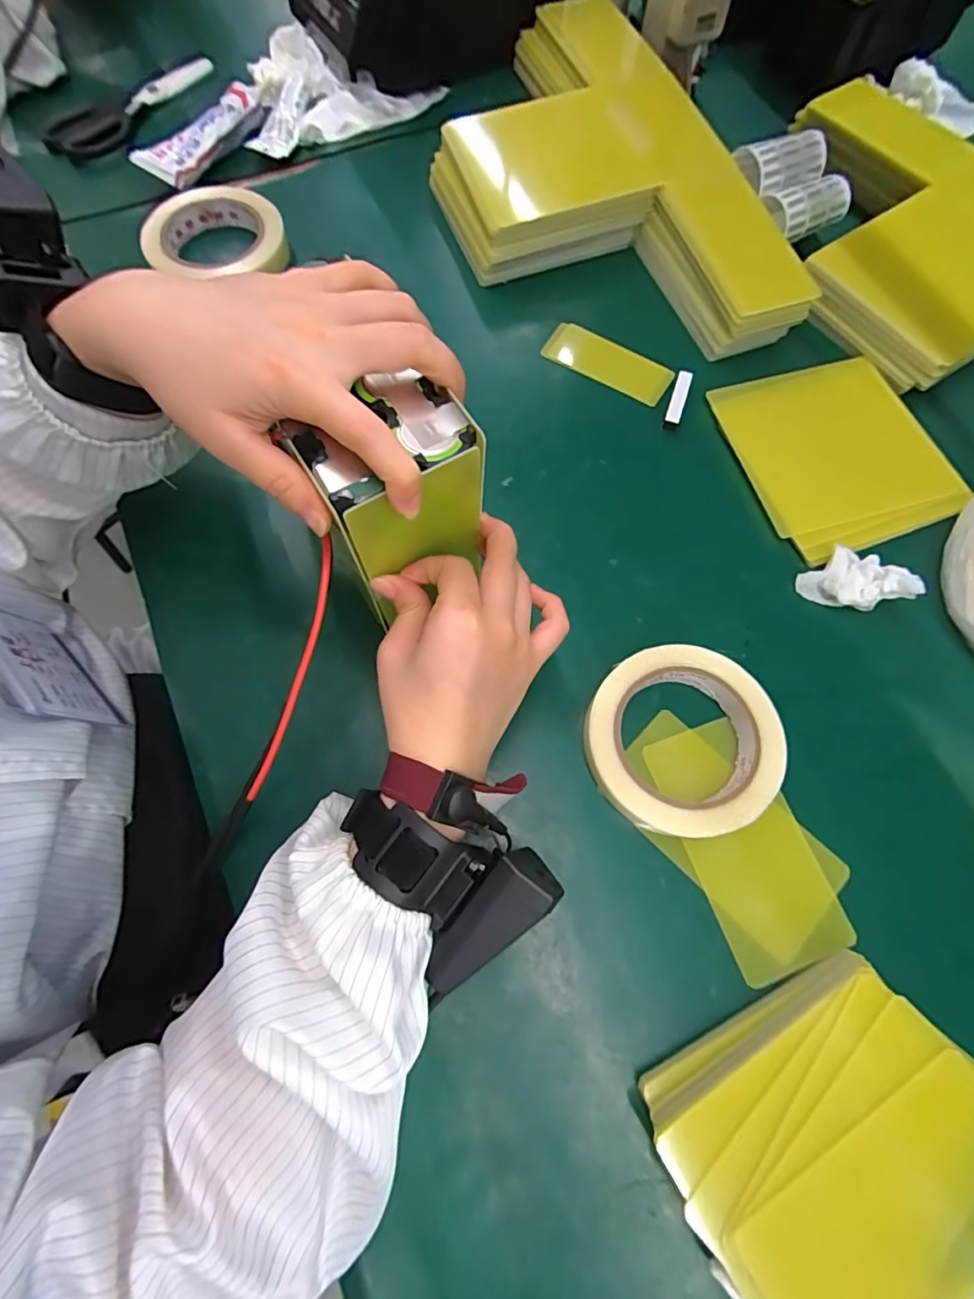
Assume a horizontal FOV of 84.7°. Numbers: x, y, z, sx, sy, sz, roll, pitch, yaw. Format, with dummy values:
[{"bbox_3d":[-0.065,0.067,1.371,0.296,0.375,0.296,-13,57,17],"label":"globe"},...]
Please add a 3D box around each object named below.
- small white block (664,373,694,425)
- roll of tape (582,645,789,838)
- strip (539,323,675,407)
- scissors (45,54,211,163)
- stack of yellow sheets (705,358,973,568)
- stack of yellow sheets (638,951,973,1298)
[{"bbox_3d":[0.150,-0.196,0.417,0.012,0.009,0.053,18,71,7],"label":"small white block"},{"bbox_3d":[0.117,0.053,0.322,0.109,0.026,0.111,0,70,0],"label":"roll of tape"},{"bbox_3d":[0.099,-0.235,0.437,0.104,0.004,0.041,30,73,10],"label":"strip"},{"bbox_3d":[-0.350,-0.539,0.524,0.069,0.013,0.187,25,72,9],"label":"scissors"},{"bbox_3d":[0.265,-0.148,0.403,0.147,0.008,0.154,-16,71,-6],"label":"stack of yellow sheets"},{"bbox_3d":[0.165,0.236,0.254,0.145,0.029,0.120,-27,72,-9],"label":"stack of yellow sheets"}]

